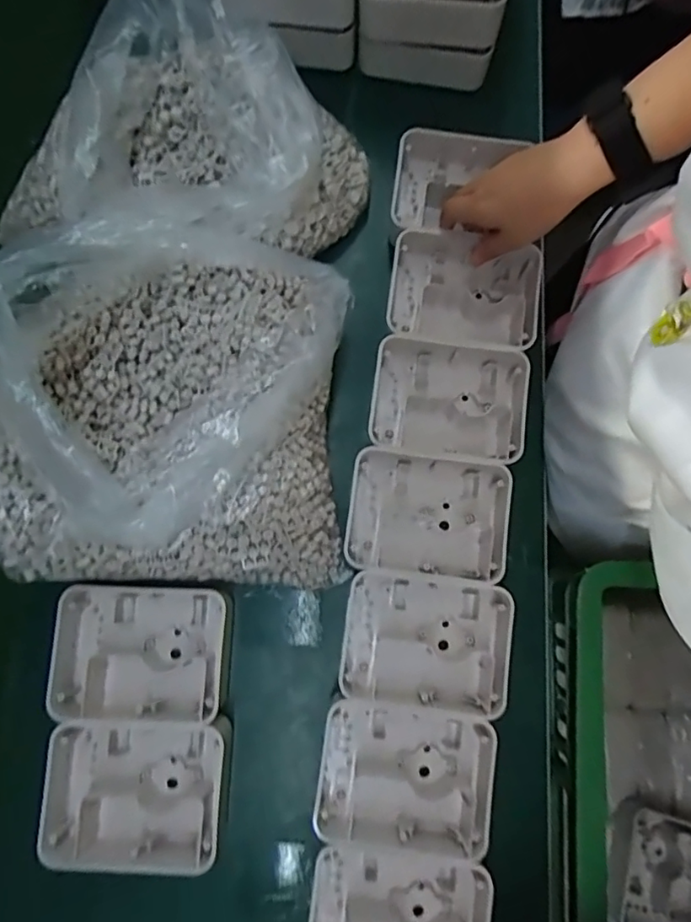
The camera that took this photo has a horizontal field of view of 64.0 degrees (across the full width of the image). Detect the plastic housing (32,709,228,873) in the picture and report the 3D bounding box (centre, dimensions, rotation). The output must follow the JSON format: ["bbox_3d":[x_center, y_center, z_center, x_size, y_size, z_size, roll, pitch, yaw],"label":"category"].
[{"bbox_3d":[-0.157,0.253,0.426,0.133,0.052,0.105,1,79,0],"label":"plastic housing"}]

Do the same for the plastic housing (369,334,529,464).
[{"bbox_3d":[0.087,-0.052,0.479,0.127,0.035,0.099,7,79,2],"label":"plastic housing"}]

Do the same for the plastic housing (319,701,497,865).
[{"bbox_3d":[0.046,0.246,0.429,0.130,0.034,0.105,1,79,0],"label":"plastic housing"}]

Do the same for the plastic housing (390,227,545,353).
[{"bbox_3d":[0.101,-0.146,0.495,0.123,0.049,0.102,6,79,1],"label":"plastic housing"}]

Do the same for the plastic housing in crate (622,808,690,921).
[{"bbox_3d":[0.374,0.478,0.637,0.111,0.045,0.124,9,79,2],"label":"plastic housing in crate"}]

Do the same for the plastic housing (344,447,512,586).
[{"bbox_3d":[0.067,0.046,0.464,0.127,0.033,0.099,6,79,1],"label":"plastic housing"}]

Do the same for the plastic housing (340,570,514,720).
[{"bbox_3d":[0.064,0.146,0.446,0.125,0.034,0.102,7,79,1],"label":"plastic housing"}]

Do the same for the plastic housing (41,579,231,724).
[{"bbox_3d":[-0.162,0.154,0.443,0.137,0.050,0.105,2,79,1],"label":"plastic housing"}]

